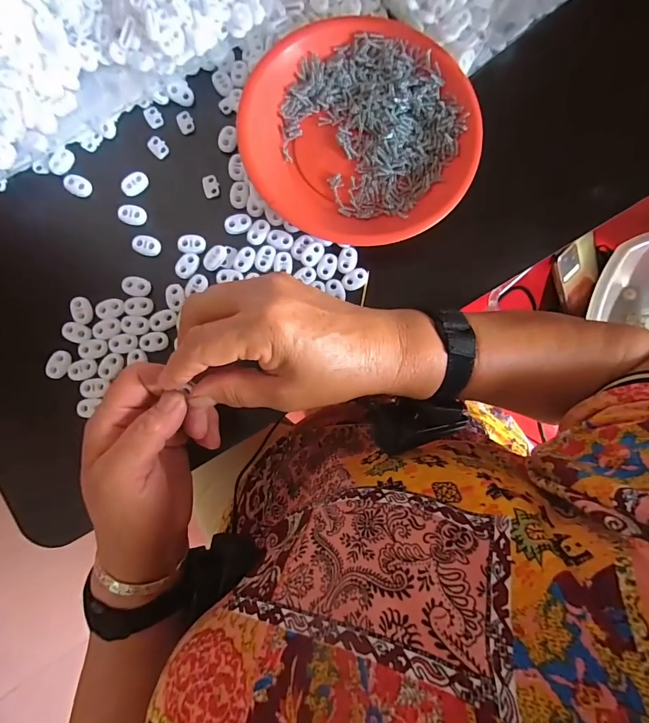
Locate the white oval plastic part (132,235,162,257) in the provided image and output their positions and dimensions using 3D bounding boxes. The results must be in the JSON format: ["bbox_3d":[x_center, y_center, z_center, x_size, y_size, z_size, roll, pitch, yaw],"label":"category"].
[{"bbox_3d":[-0.147,-0.096,0.324,0.022,0.004,0.017,16,84,0],"label":"white oval plastic part"}]

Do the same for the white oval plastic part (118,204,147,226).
[{"bbox_3d":[-0.161,-0.122,0.327,0.021,0.005,0.017,11,85,-1],"label":"white oval plastic part"}]

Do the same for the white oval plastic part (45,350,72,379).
[{"bbox_3d":[-0.212,0.003,0.312,0.011,0.011,0.023,28,85,1],"label":"white oval plastic part"}]

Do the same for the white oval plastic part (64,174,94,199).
[{"bbox_3d":[-0.208,-0.149,0.328,0.020,0.008,0.017,32,85,1],"label":"white oval plastic part"}]

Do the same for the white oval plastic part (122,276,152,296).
[{"bbox_3d":[-0.154,-0.062,0.320,0.020,0.004,0.016,12,85,-1],"label":"white oval plastic part"}]

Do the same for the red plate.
[{"bbox_3d":[0.029,-0.195,0.328,0.187,0.023,0.186,2,85,-1],"label":"red plate"}]

